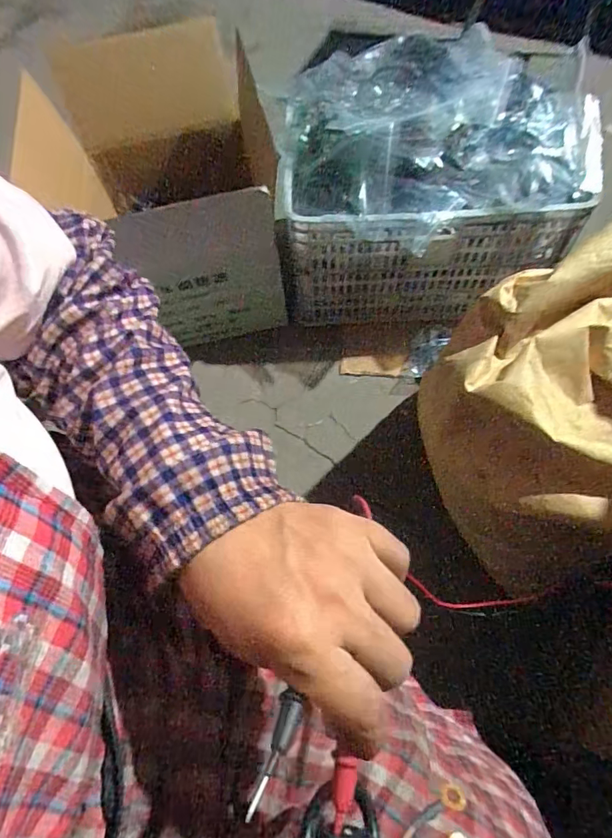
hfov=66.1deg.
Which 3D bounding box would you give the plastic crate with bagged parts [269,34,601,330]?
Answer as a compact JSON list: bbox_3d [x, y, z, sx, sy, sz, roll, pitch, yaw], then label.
[{"bbox_3d":[0.248,-0.460,1.005,0.604,0.447,0.300,-2,64,3],"label":"plastic crate with bagged parts"}]

